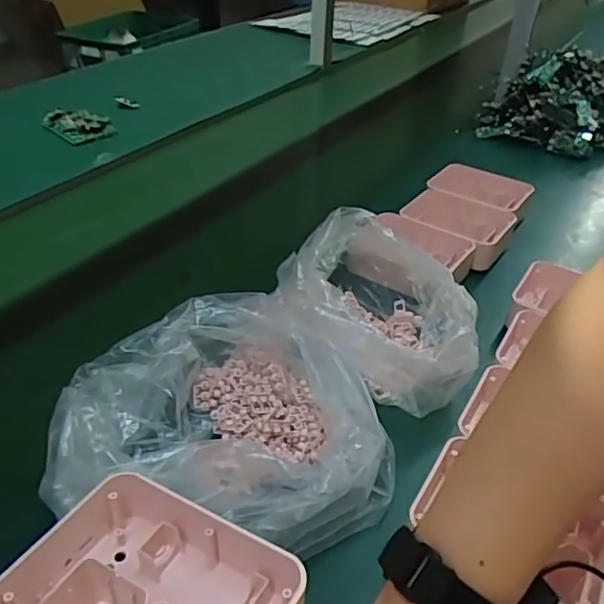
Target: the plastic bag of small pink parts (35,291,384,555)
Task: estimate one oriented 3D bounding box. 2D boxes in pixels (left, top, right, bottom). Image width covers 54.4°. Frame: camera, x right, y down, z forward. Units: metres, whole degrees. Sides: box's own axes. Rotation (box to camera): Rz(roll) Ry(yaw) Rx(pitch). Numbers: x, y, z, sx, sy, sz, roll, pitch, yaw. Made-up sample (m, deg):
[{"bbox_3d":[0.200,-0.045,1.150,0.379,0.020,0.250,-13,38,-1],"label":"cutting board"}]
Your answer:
[{"bbox_3d":[-0.052,0.091,0.468,0.240,0.088,0.225,0,37,-2],"label":"plastic bag of small pink parts"}]

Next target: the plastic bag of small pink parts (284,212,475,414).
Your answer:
[{"bbox_3d":[0.082,0.000,0.578,0.180,0.090,0.193,13,39,13],"label":"plastic bag of small pink parts"}]

